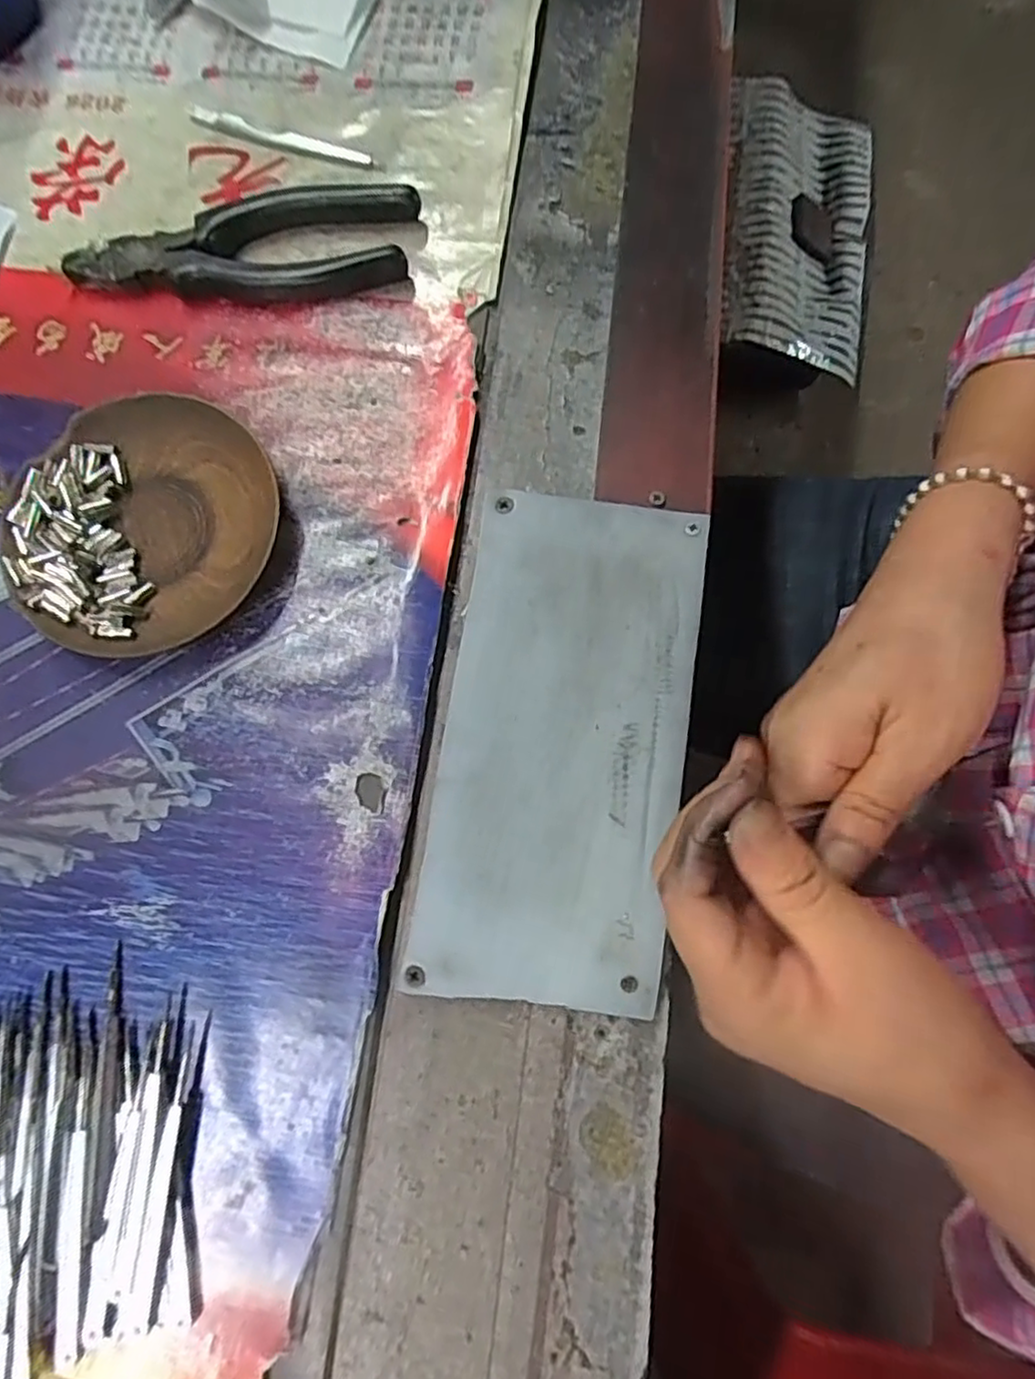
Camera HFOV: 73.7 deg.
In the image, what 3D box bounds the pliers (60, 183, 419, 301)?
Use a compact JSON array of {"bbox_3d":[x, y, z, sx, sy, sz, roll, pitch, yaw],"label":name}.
[{"bbox_3d":[-0.131,-0.213,0.330,0.160,0.016,0.051,0,77,2],"label":"pliers"}]

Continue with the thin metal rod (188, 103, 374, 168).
[{"bbox_3d":[-0.121,-0.281,0.350,0.103,0.004,0.010,20,78,6],"label":"thin metal rod"}]

